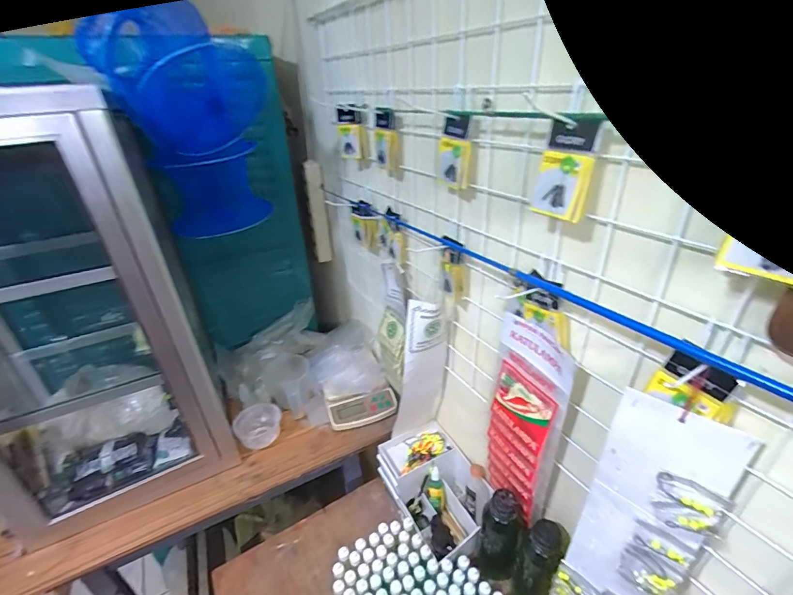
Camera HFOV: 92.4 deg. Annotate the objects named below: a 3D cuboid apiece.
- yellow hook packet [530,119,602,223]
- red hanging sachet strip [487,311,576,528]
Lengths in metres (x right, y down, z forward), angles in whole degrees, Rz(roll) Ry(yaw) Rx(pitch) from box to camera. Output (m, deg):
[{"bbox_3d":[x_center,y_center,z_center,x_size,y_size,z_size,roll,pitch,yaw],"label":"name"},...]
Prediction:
[{"bbox_3d":[0.160,-0.123,0.367,0.017,0.084,0.052,-21,34,-29],"label":"yellow hook packet"},{"bbox_3d":[0.180,0.182,0.542,0.027,0.319,0.108,-15,32,-21],"label":"red hanging sachet strip"}]

